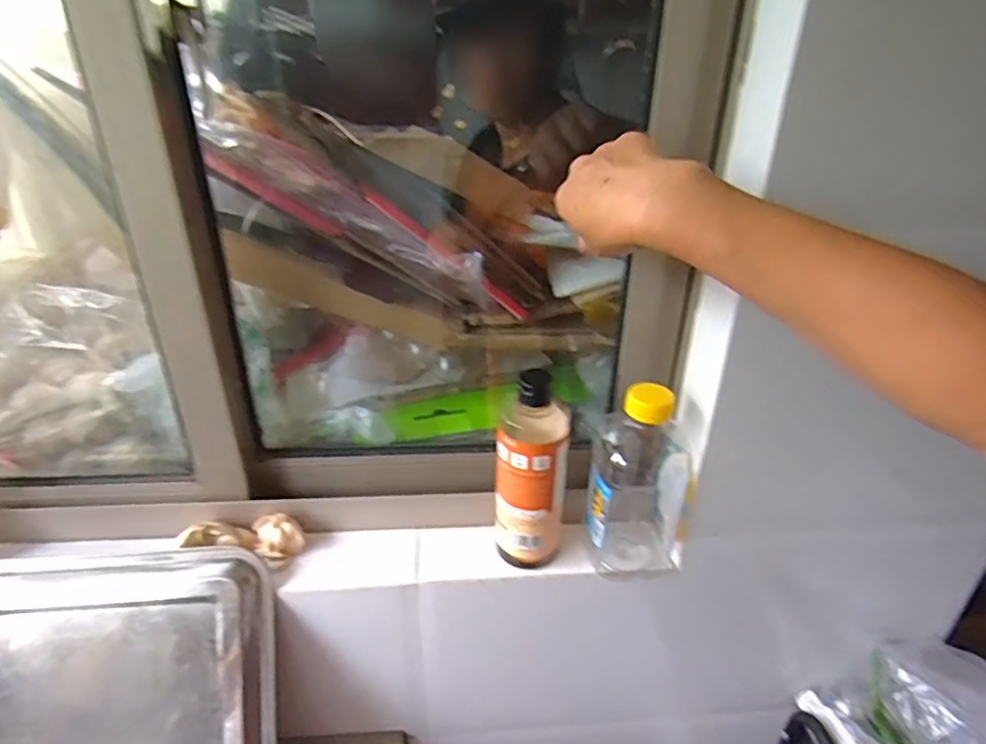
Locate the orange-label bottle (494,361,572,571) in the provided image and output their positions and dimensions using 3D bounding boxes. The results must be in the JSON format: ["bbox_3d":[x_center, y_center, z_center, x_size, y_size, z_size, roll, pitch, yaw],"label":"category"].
[{"bbox_3d":[0.038,0.093,0.578,0.065,0.199,0.061,5,30,6],"label":"orange-label bottle"}]

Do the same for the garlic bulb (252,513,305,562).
[{"bbox_3d":[-0.217,0.164,0.618,0.045,0.031,0.043,-12,32,-21],"label":"garlic bulb"}]

